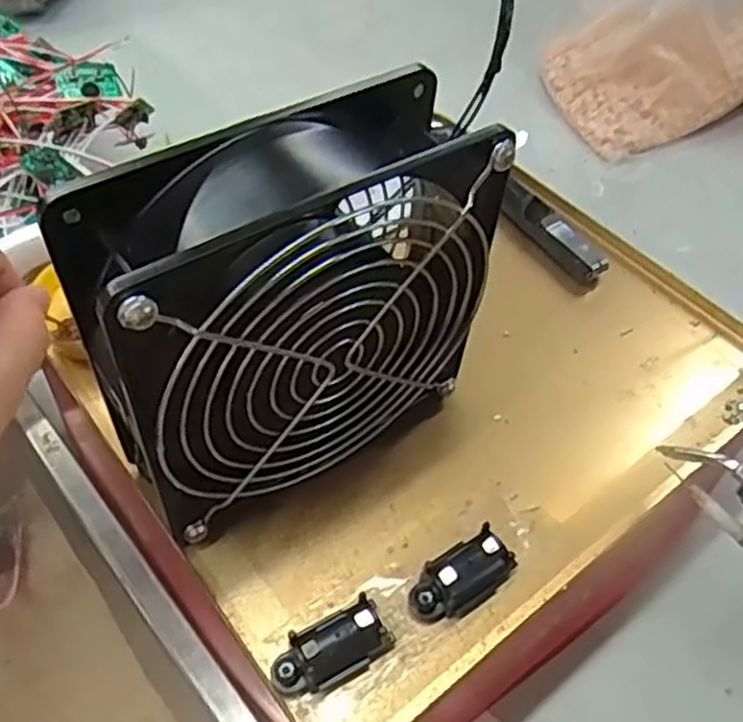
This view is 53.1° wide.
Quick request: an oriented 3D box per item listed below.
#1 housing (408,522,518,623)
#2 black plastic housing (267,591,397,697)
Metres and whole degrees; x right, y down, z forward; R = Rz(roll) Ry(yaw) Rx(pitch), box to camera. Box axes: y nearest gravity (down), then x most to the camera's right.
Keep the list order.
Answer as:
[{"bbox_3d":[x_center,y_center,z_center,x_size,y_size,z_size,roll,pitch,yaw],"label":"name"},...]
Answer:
[{"bbox_3d":[0.029,0.069,0.237,0.035,0.015,0.016,-27,58,-23],"label":"housing"},{"bbox_3d":[-0.012,0.085,0.219,0.036,0.017,0.015,-22,56,-20],"label":"black plastic housing"}]

